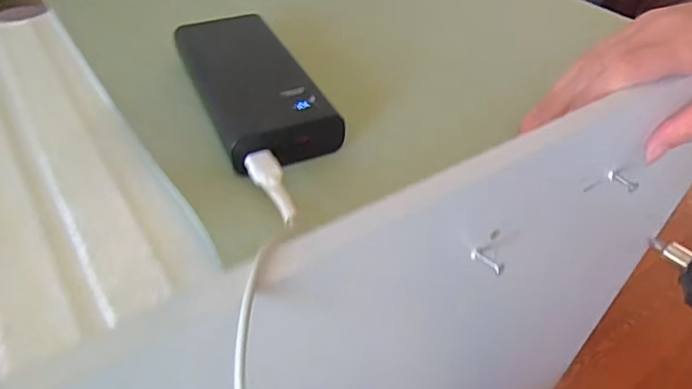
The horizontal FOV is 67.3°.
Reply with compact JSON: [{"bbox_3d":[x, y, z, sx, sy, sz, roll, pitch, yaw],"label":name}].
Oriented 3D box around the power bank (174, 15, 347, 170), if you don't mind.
[{"bbox_3d":[-0.060,-0.069,0.328,0.063,0.025,0.145,-16,47,-20],"label":"power bank"}]

